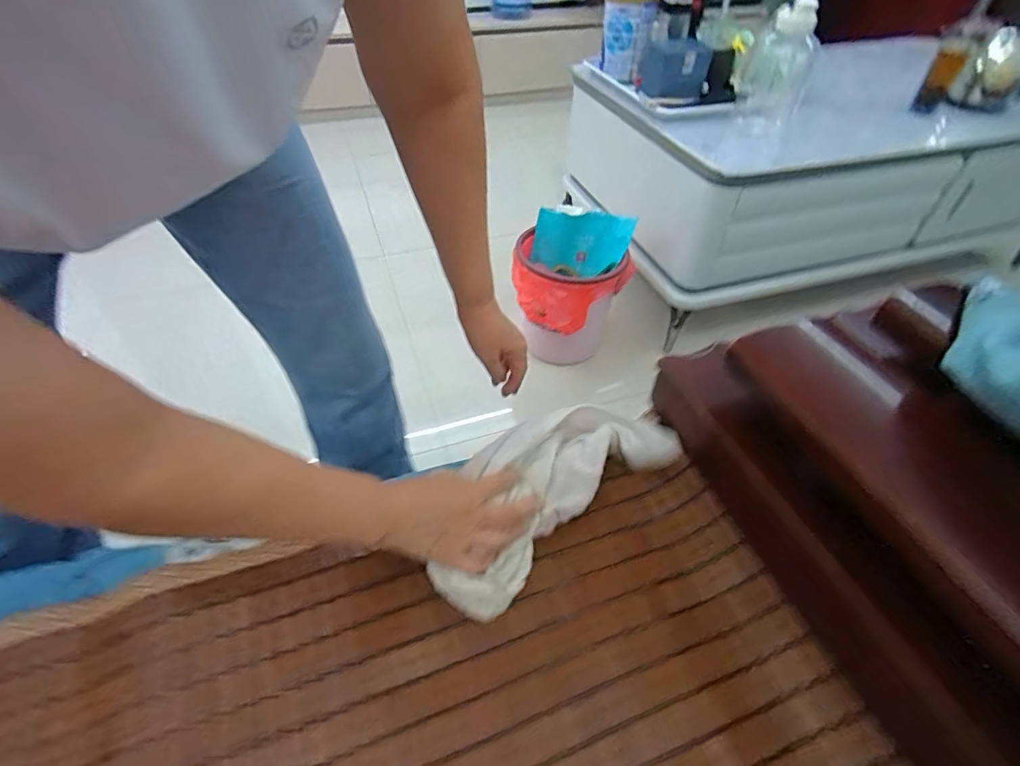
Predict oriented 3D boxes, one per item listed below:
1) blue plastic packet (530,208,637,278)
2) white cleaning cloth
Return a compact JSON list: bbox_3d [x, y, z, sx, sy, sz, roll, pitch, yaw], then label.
[{"bbox_3d":[0.173,-0.355,1.225,0.240,0.151,0.029,20,20,24],"label":"blue plastic packet"},{"bbox_3d":[0.041,0.113,0.522,0.143,0.053,0.297,36,55,26],"label":"white cleaning cloth"}]

